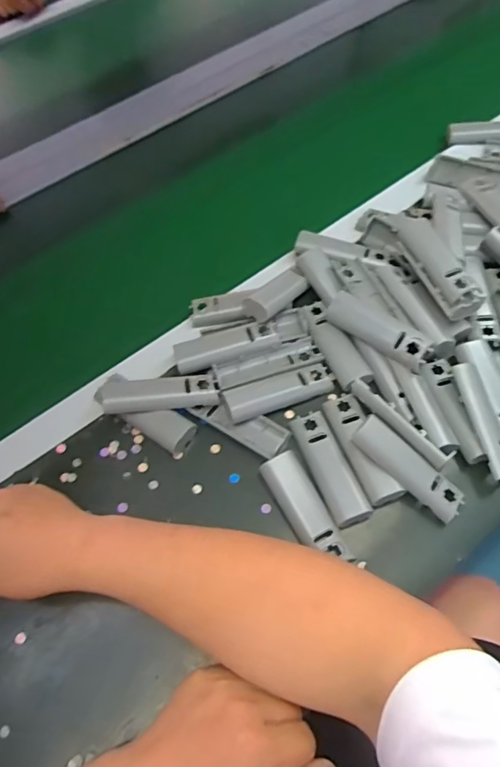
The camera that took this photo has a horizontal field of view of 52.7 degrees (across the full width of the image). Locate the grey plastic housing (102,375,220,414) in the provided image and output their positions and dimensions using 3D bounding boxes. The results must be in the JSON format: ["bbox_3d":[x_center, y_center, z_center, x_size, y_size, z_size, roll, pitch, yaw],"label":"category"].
[{"bbox_3d":[-0.080,0.010,0.459,0.100,0.028,0.023,-9,60,-2],"label":"grey plastic housing"}]

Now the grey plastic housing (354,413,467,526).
[{"bbox_3d":[0.130,0.069,0.415,0.098,0.017,0.028,39,69,21],"label":"grey plastic housing"}]

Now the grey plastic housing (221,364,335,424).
[{"bbox_3d":[0.026,0.006,0.461,0.101,0.016,0.032,-20,61,-8],"label":"grey plastic housing"}]

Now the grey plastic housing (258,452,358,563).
[{"bbox_3d":[0.043,0.104,0.415,0.033,0.023,0.093,-25,62,-11],"label":"grey plastic housing"}]

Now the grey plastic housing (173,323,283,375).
[{"bbox_3d":[-0.022,-0.035,0.487,0.100,0.019,0.035,-12,61,-4],"label":"grey plastic housing"}]

